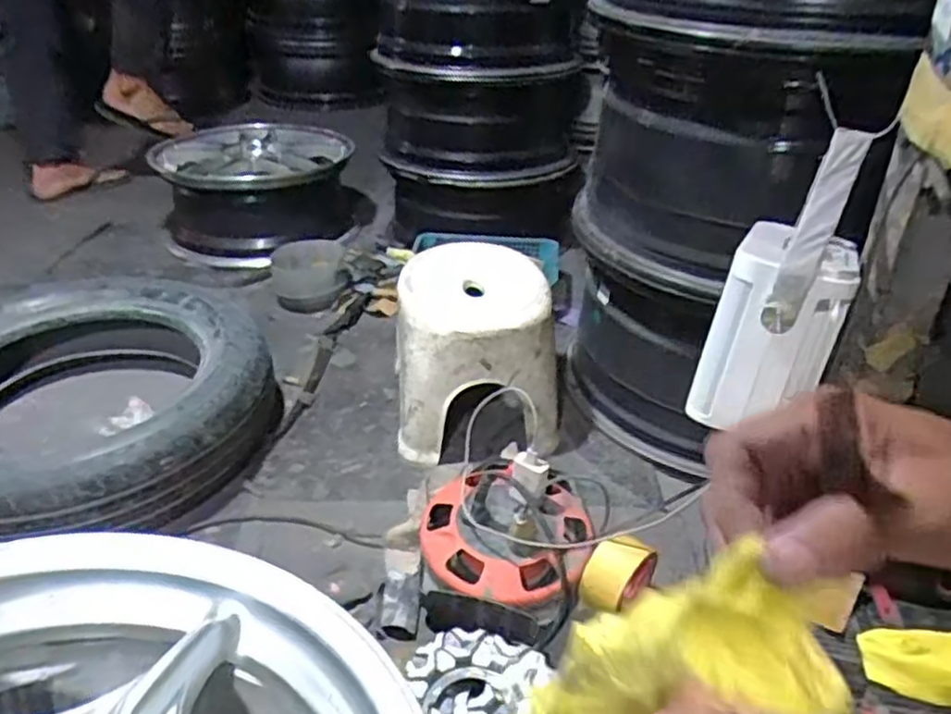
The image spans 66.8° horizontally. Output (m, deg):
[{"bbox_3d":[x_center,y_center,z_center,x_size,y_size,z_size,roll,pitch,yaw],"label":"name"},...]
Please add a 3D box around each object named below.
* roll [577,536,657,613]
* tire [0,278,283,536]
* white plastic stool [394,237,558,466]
[{"bbox_3d":[0.166,0.246,0.837,0.059,0.072,0.082,24,40,30],"label":"roll"},{"bbox_3d":[-0.553,0.068,1.008,0.482,0.148,0.465,1,34,-1],"label":"tire"},{"bbox_3d":[0.001,-0.011,1.117,0.234,0.234,0.224,-1,34,-4],"label":"white plastic stool"}]

